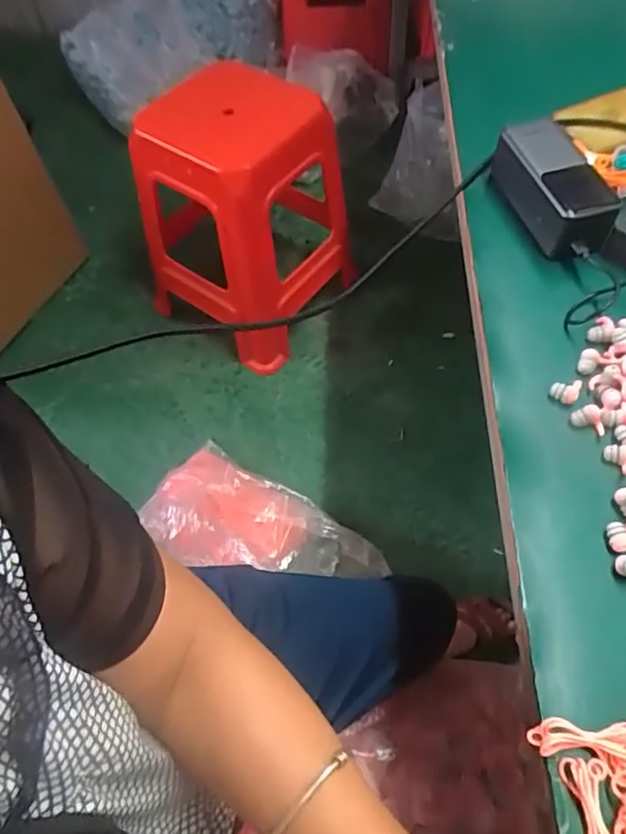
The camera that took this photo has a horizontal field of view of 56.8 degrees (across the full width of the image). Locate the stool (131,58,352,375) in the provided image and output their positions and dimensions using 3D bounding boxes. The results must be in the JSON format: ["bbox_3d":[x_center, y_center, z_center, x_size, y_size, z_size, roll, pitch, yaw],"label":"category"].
[{"bbox_3d":[-0.147,-0.468,1.362,0.389,0.511,0.435,33,67,20],"label":"stool"}]

